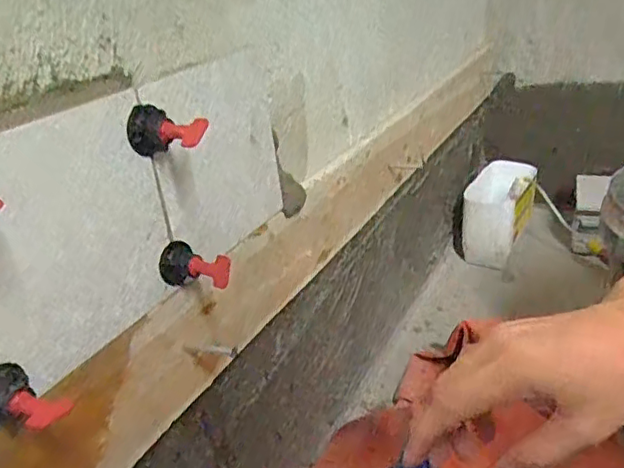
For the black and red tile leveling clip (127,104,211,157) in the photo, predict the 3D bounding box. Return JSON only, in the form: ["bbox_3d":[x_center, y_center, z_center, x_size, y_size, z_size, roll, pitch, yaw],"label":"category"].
[{"bbox_3d":[-0.093,-0.066,0.387,0.047,0.030,0.027,11,30,32],"label":"black and red tile leveling clip"}]

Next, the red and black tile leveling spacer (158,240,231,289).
[{"bbox_3d":[-0.083,0.025,0.425,0.049,0.028,0.029,15,32,37],"label":"red and black tile leveling spacer"}]

